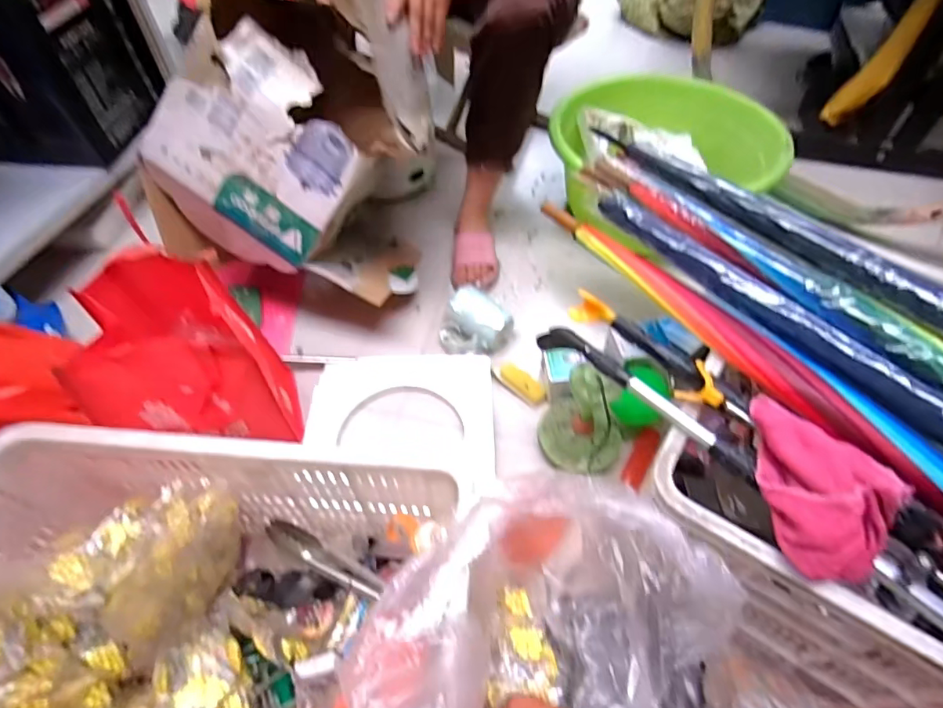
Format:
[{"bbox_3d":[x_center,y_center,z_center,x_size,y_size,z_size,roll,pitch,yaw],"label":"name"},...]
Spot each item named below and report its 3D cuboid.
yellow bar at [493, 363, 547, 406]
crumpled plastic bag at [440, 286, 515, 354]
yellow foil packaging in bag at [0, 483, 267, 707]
[{"bbox_3d":[0.083,0.049,0.915,0.103,0.030,0.045,34,58,23],"label":"yellow bar"},{"bbox_3d":[0.006,-0.054,0.963,0.117,0.080,0.101,30,56,21],"label":"crumpled plastic bag"},{"bbox_3d":[-0.378,0.324,0.533,0.274,0.125,0.312,-14,53,-12],"label":"yellow foil packaging in bag"}]

